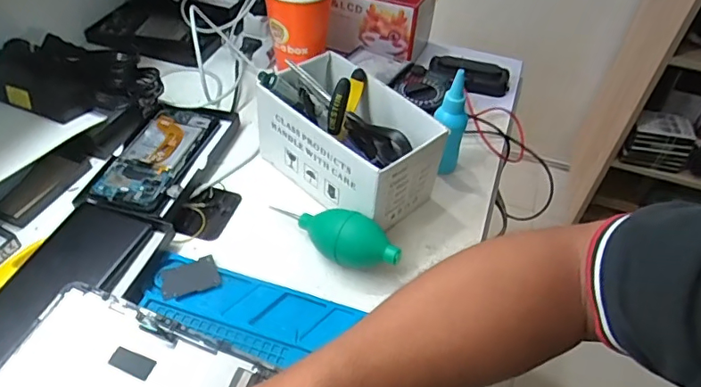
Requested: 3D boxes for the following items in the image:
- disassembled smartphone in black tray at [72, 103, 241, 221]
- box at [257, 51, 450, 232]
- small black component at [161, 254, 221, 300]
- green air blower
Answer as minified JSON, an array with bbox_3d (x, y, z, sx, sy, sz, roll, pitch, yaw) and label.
[{"bbox_3d":[-0.206,-0.038,0.563,0.103,0.024,0.174,12,46,8],"label":"disassembled smartphone in black tray"},{"bbox_3d":[0.000,-0.059,0.531,0.108,0.090,0.178,-33,56,-30],"label":"box"},{"bbox_3d":[-0.143,0.075,0.461,0.049,0.004,0.034,-19,50,-20],"label":"small black component"},{"bbox_3d":[-0.015,0.038,0.478,0.129,0.046,0.045,19,48,15],"label":"green air blower"}]

